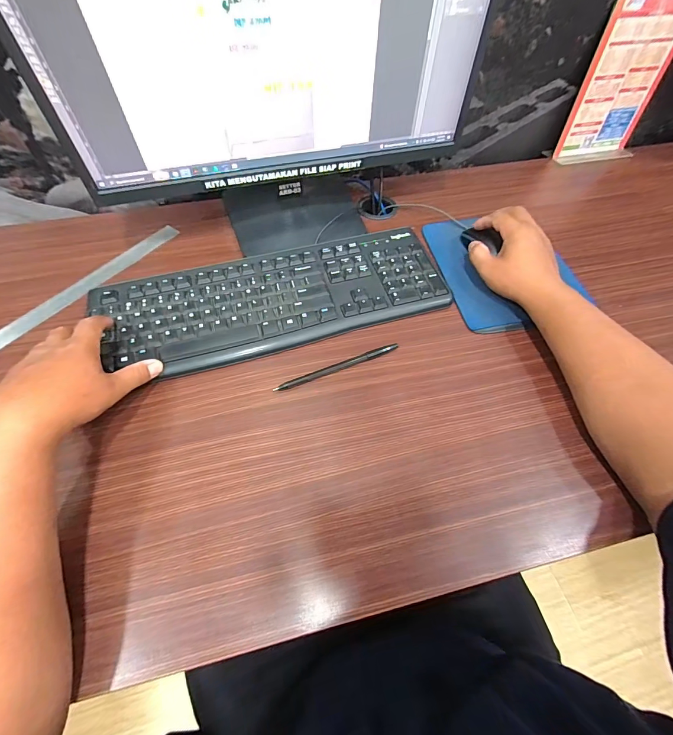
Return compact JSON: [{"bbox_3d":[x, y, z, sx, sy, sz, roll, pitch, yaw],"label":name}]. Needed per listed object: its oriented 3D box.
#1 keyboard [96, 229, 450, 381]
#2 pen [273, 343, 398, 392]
[{"bbox_3d":[-0.072,-0.089,0.445,0.409,0.022,0.151,-14,59,-9],"label":"keyboard"},{"bbox_3d":[0.002,-0.001,0.398,0.148,0.005,0.011,-19,60,-12],"label":"pen"}]

